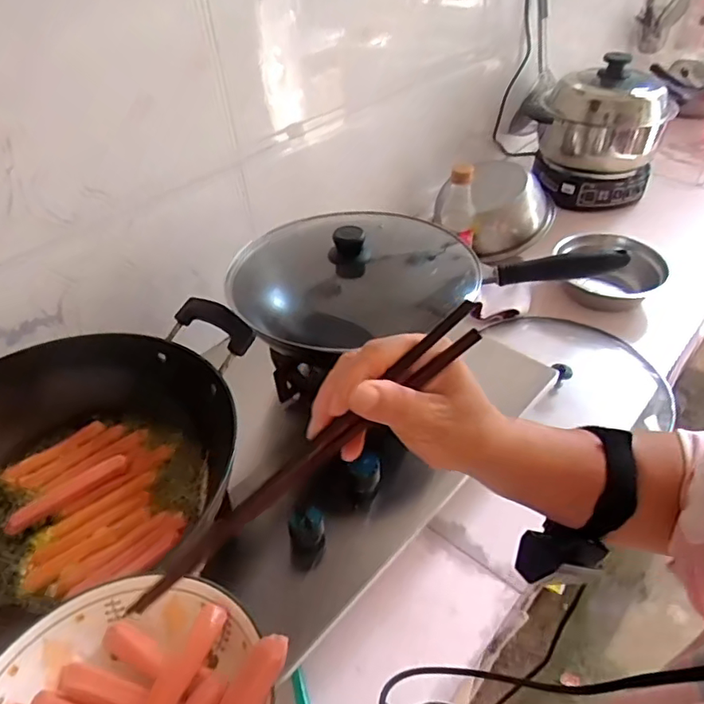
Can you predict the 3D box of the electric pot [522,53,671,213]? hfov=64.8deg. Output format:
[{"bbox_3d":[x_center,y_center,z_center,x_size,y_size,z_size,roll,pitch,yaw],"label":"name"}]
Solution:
[{"bbox_3d":[0.590,-0.536,1.363,0.321,0.271,0.263,15,44,20],"label":"electric pot"}]

